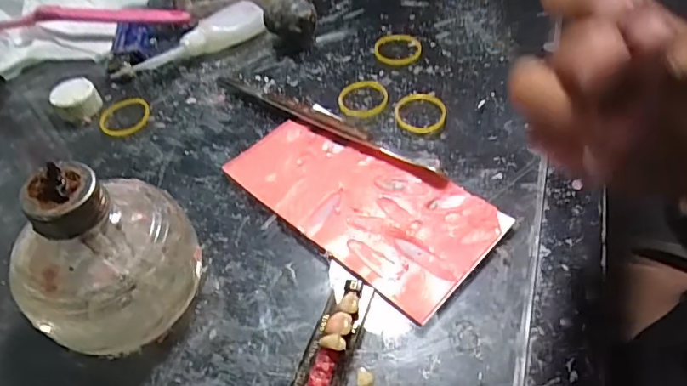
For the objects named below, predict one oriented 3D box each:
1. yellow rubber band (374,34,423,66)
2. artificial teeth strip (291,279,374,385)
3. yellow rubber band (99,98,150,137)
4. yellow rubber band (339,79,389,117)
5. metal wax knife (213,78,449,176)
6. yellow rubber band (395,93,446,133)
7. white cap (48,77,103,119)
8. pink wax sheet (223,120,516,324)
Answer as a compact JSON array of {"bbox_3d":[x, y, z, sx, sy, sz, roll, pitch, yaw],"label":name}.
[{"bbox_3d":[0.039,-0.102,0.362,0.033,0.004,0.034,-7,49,0],"label":"yellow rubber band"},{"bbox_3d":[-0.009,0.073,0.218,0.020,0.012,0.083,13,52,16],"label":"artificial teeth strip"},{"bbox_3d":[-0.145,-0.051,0.340,0.032,0.004,0.035,-5,49,1],"label":"yellow rubber band"},{"bbox_3d":[0.013,-0.062,0.331,0.030,0.004,0.034,9,51,13],"label":"yellow rubber band"},{"bbox_3d":[-0.016,-0.044,0.315,0.171,0.010,0.011,27,57,26],"label":"metal wax knife"},{"bbox_3d":[0.047,-0.050,0.318,0.031,0.004,0.034,5,50,10],"label":"yellow rubber band"},{"bbox_3d":[-0.178,-0.062,0.344,0.027,0.017,0.029,-3,50,3],"label":"white cap"},{"bbox_3d":[0.007,0.002,0.279,0.145,0.004,0.072,33,60,29],"label":"pink wax sheet"}]

